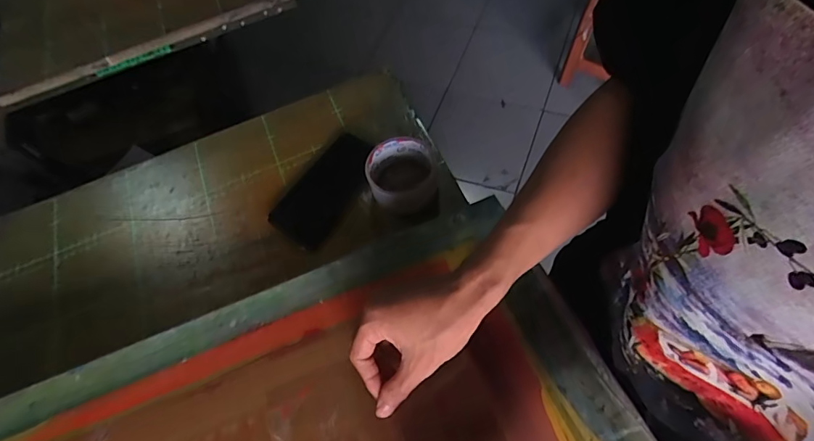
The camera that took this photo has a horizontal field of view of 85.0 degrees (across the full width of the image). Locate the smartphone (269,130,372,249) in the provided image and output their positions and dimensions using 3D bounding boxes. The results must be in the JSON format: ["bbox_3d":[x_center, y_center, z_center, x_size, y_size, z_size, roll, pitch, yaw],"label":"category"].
[{"bbox_3d":[-0.100,-0.042,0.570,0.080,0.015,0.159,30,69,22],"label":"smartphone"}]

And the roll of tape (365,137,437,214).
[{"bbox_3d":[-0.007,-0.054,0.546,0.080,0.050,0.075,-3,61,6],"label":"roll of tape"}]

